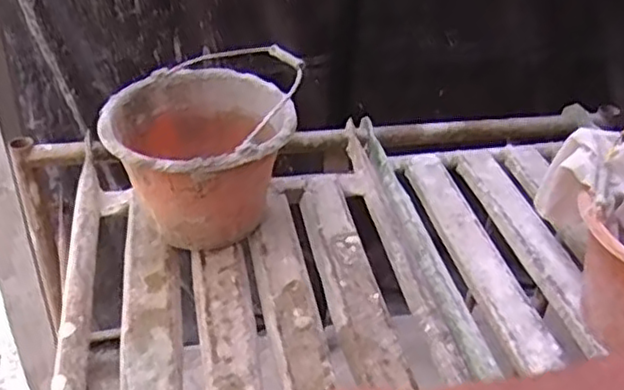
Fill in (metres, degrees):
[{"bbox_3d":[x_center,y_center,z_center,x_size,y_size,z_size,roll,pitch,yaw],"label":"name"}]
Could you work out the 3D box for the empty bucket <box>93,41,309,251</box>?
[{"bbox_3d":[-0.170,-0.042,1.077,0.276,0.229,0.257,3,37,-2],"label":"empty bucket"}]

